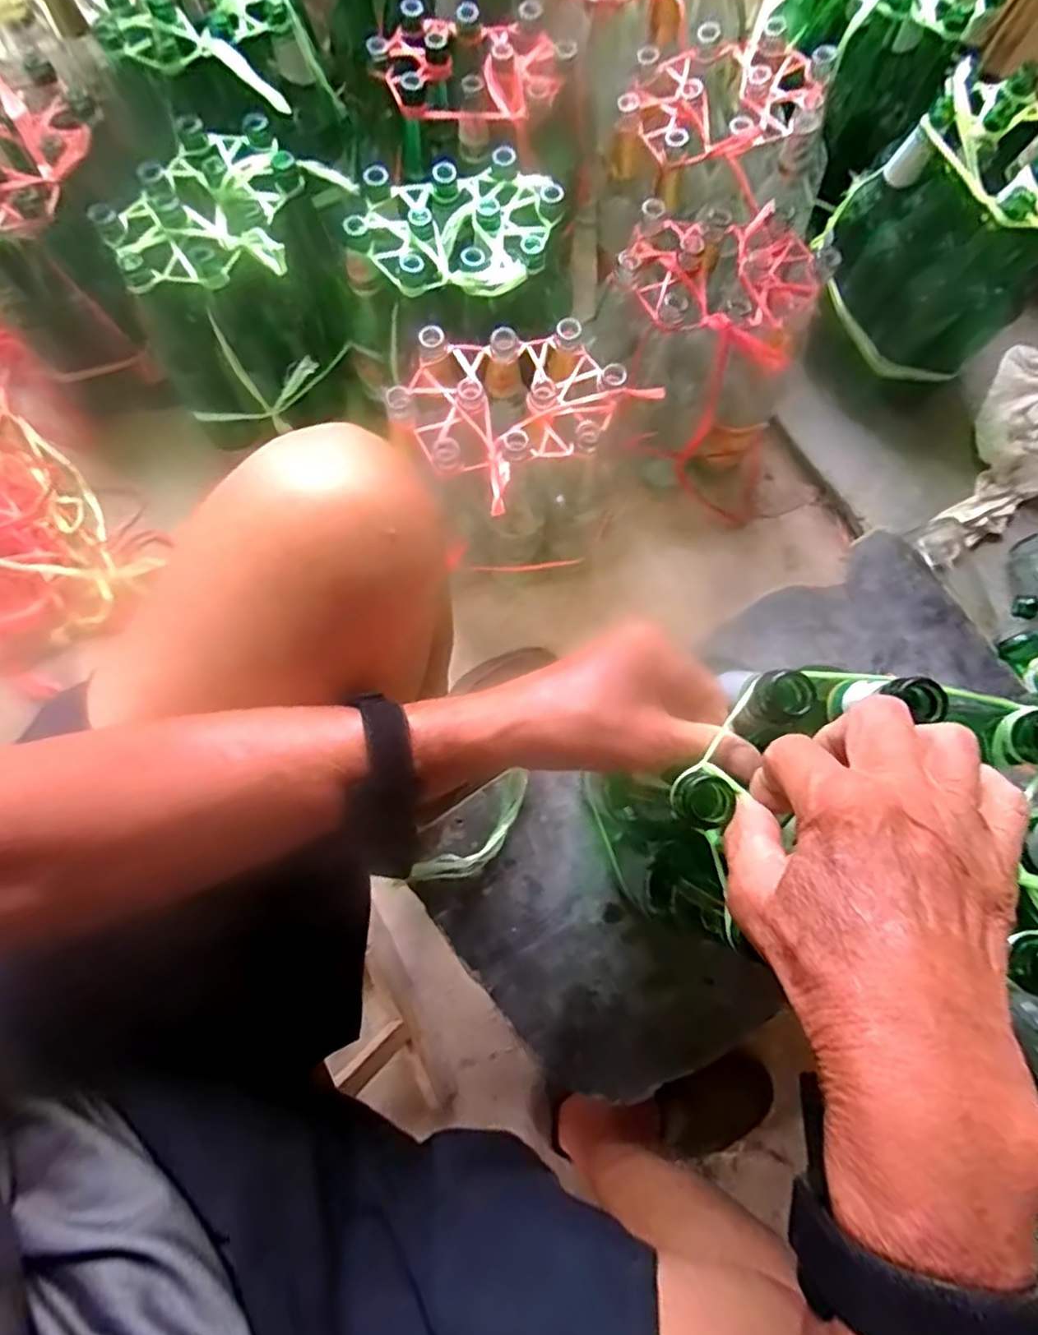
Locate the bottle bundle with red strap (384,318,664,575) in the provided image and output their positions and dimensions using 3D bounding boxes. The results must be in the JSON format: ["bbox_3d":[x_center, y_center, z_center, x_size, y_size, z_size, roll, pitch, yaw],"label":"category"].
[{"bbox_3d":[0.003,-0.229,0.692,0.236,0.225,0.193,-23,80,-6],"label":"bottle bundle with red strap"}]

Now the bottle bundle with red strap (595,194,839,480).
[{"bbox_3d":[0.202,-0.364,0.754,0.226,0.245,0.196,17,79,2],"label":"bottle bundle with red strap"}]

